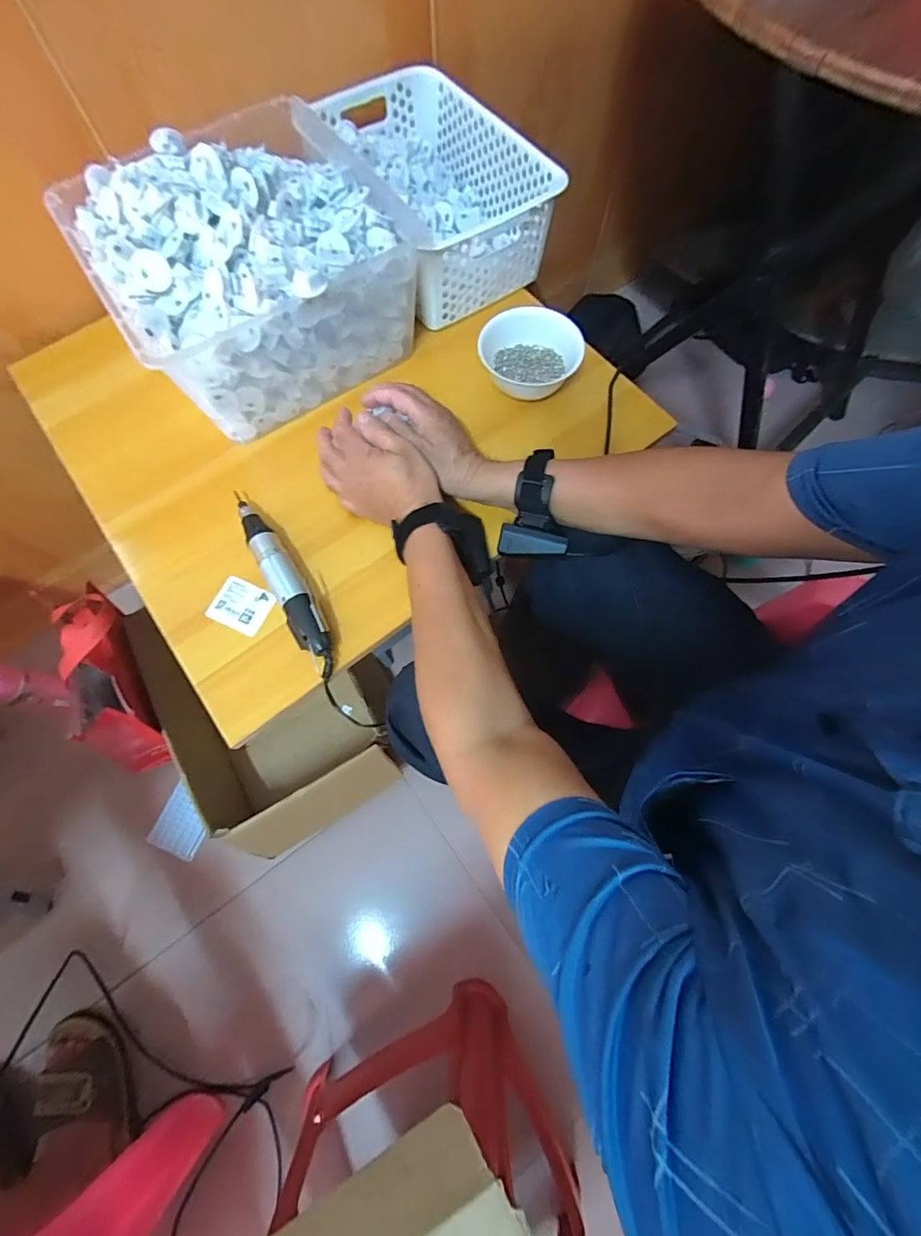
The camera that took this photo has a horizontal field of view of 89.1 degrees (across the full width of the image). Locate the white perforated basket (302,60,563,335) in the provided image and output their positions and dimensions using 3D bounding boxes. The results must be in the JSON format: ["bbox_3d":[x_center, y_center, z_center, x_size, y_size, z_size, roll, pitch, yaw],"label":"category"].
[{"bbox_3d":[-0.034,-0.545,0.602,0.196,0.106,0.300,-31,74,-9],"label":"white perforated basket"}]

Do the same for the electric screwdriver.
[{"bbox_3d":[-0.178,-0.037,0.482,0.033,0.032,0.211,-29,74,-8],"label":"electric screwdriver"}]

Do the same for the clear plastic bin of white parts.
[{"bbox_3d":[-0.230,-0.391,0.535,0.300,0.167,0.278,-32,75,-9],"label":"clear plastic bin of white parts"}]

